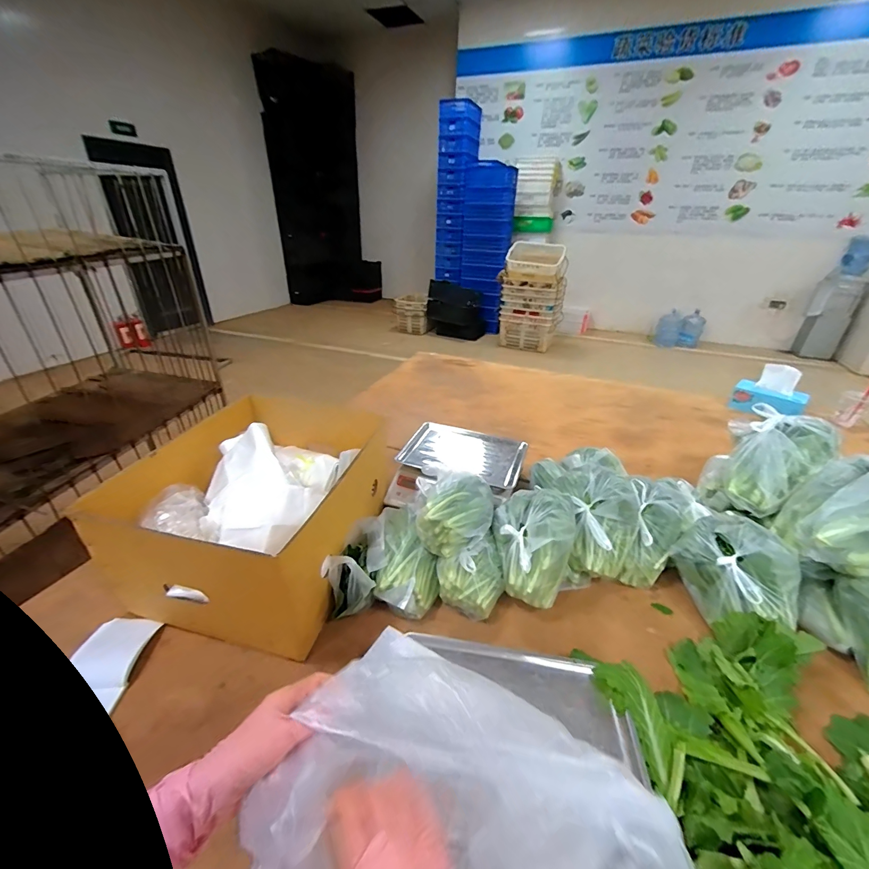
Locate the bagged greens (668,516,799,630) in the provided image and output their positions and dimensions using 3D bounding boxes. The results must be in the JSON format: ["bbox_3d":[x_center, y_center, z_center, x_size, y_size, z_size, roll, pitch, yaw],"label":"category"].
[{"bbox_3d":[0.598,0.284,0.770,0.146,0.189,0.212,-25,40,-38],"label":"bagged greens"}]

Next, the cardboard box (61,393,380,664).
[{"bbox_3d":[-0.357,0.139,0.849,0.398,0.261,0.493,10,31,12],"label":"cardboard box"}]

